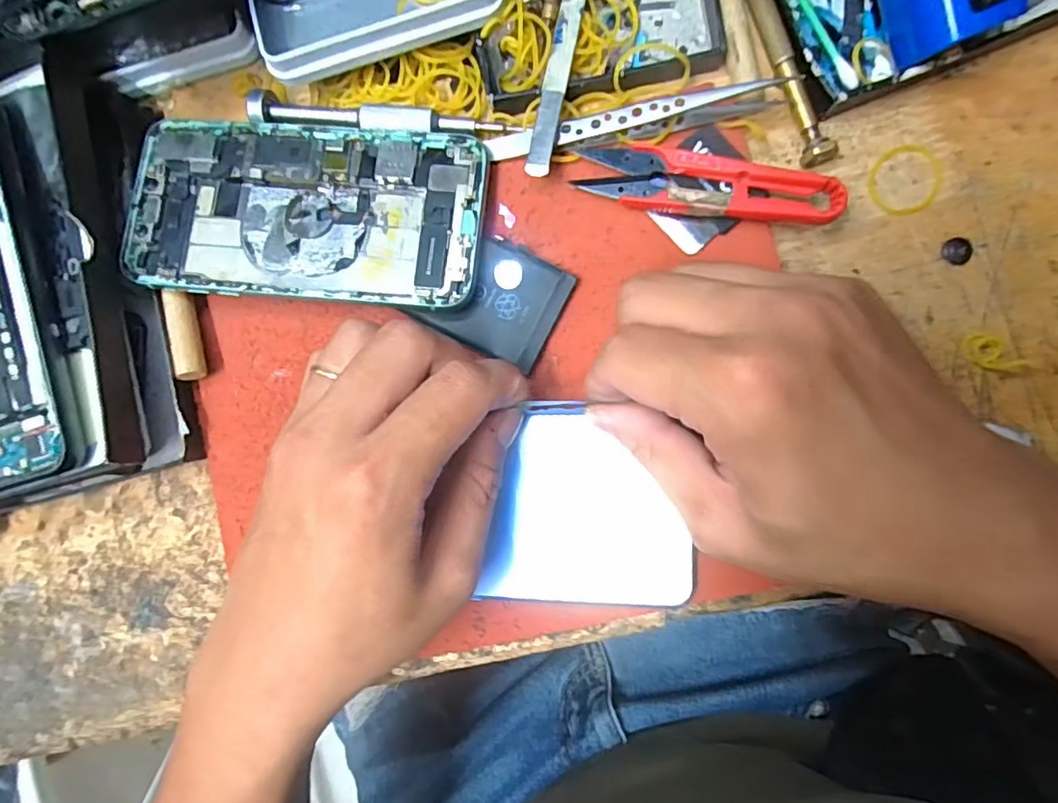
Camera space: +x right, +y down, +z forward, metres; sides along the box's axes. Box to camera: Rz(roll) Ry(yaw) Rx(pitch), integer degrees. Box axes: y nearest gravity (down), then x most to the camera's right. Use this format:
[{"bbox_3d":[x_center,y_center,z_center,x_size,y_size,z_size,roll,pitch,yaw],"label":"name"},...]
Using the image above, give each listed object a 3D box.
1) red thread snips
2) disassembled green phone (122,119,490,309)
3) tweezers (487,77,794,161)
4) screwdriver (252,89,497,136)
[{"bbox_3d":[0.069,-0.085,0.221,0.098,0.018,0.024,9,89,6],"label":"red thread snips"},{"bbox_3d":[-0.092,-0.078,0.235,0.146,0.014,0.072,4,88,6],"label":"disassembled green phone"},{"bbox_3d":[0.042,-0.114,0.222,0.119,0.015,0.012,-8,87,6],"label":"tweezers"},{"bbox_3d":[-0.066,-0.120,0.240,0.103,0.015,0.015,9,89,6],"label":"screwdriver"}]

